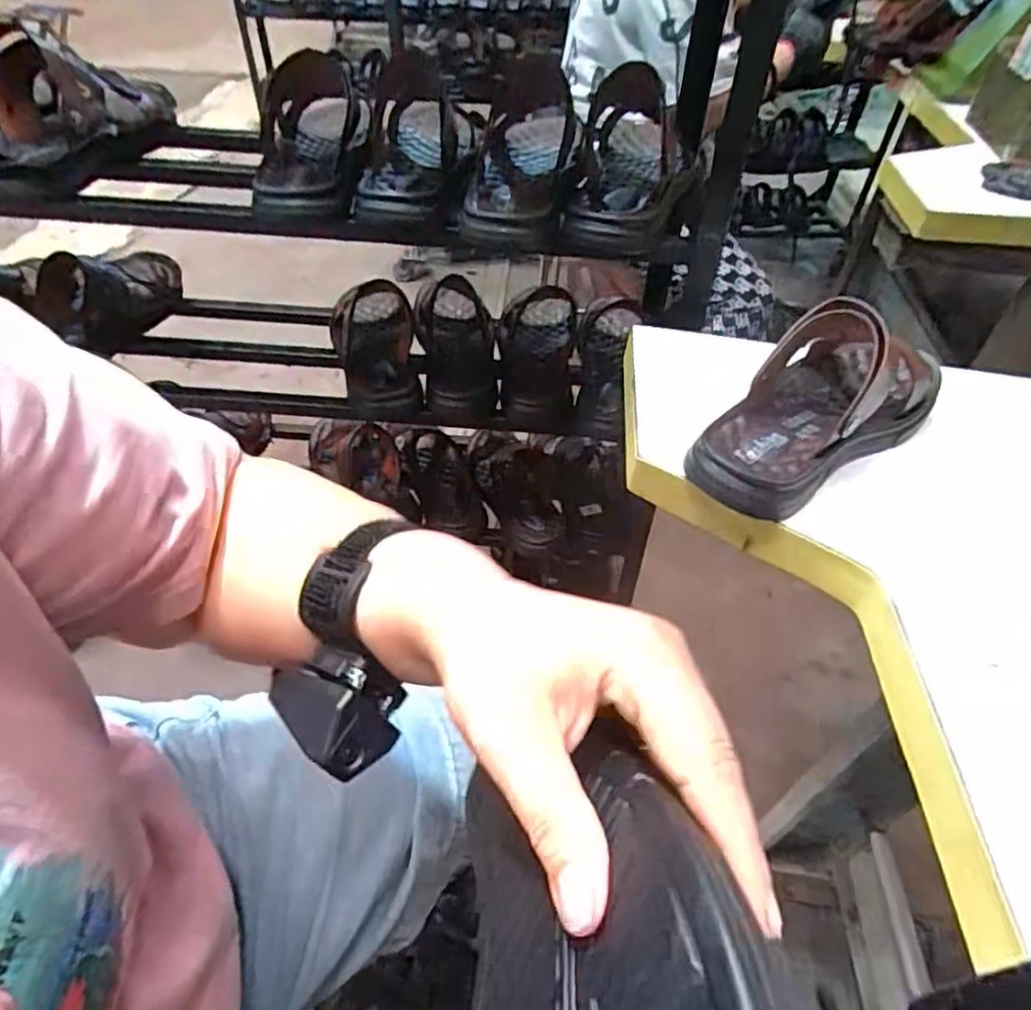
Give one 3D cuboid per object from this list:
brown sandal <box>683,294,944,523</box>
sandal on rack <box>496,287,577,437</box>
[{"bbox_3d":[0.236,-0.089,0.481,0.248,0.102,0.100,-32,56,-29],"label":"brown sandal"},{"bbox_3d":[0.024,-0.197,0.827,0.099,0.098,0.231,6,47,2],"label":"sandal on rack"}]

